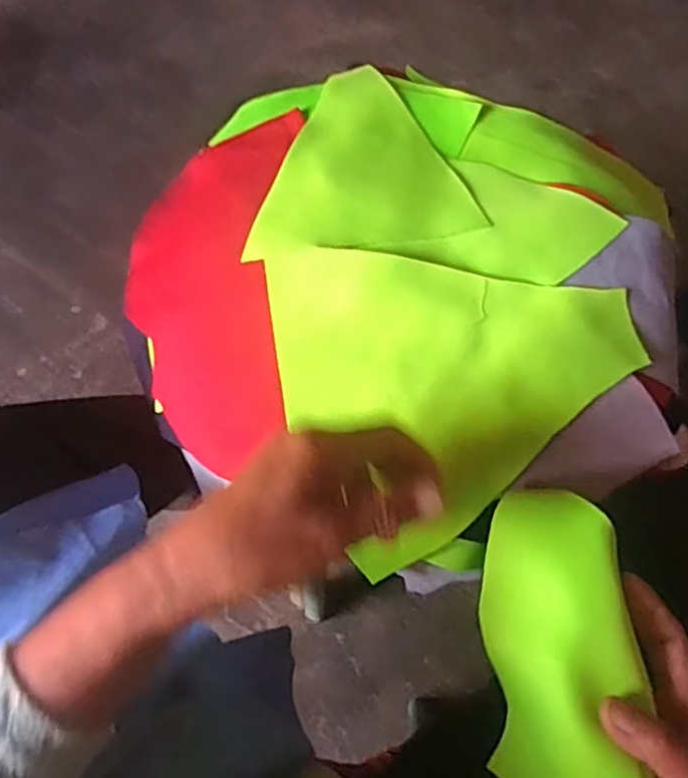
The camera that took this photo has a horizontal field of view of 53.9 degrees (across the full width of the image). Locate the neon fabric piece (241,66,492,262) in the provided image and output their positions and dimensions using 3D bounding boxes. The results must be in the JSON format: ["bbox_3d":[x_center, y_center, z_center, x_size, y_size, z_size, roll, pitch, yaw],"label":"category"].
[{"bbox_3d":[0.007,-0.149,0.437,0.139,0.008,0.128,-6,70,1],"label":"neon fabric piece"}]

